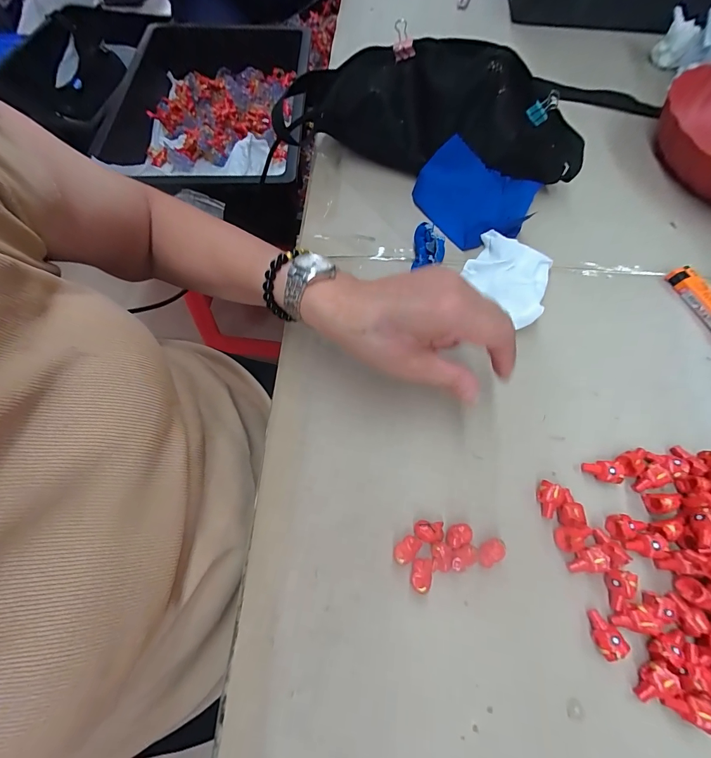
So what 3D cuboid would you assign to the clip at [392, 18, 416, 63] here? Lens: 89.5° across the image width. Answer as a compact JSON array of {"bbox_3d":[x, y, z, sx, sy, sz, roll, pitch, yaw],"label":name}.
[{"bbox_3d":[0.044,-0.317,0.341,0.021,0.026,0.006,8,83,26],"label":"clip"}]

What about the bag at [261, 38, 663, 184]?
[{"bbox_3d":[0.081,-0.273,0.372,0.344,0.098,0.075,12,66,4],"label":"bag"}]

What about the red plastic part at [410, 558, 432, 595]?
[{"bbox_3d":[0.044,0.133,0.243,0.014,0.009,0.020,5,66,0],"label":"red plastic part"}]

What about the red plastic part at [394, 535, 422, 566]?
[{"bbox_3d":[0.036,0.119,0.250,0.014,0.009,0.021,42,71,16],"label":"red plastic part"}]

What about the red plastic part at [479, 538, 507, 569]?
[{"bbox_3d":[0.094,0.121,0.251,0.020,0.012,0.015,-22,68,-11],"label":"red plastic part"}]

